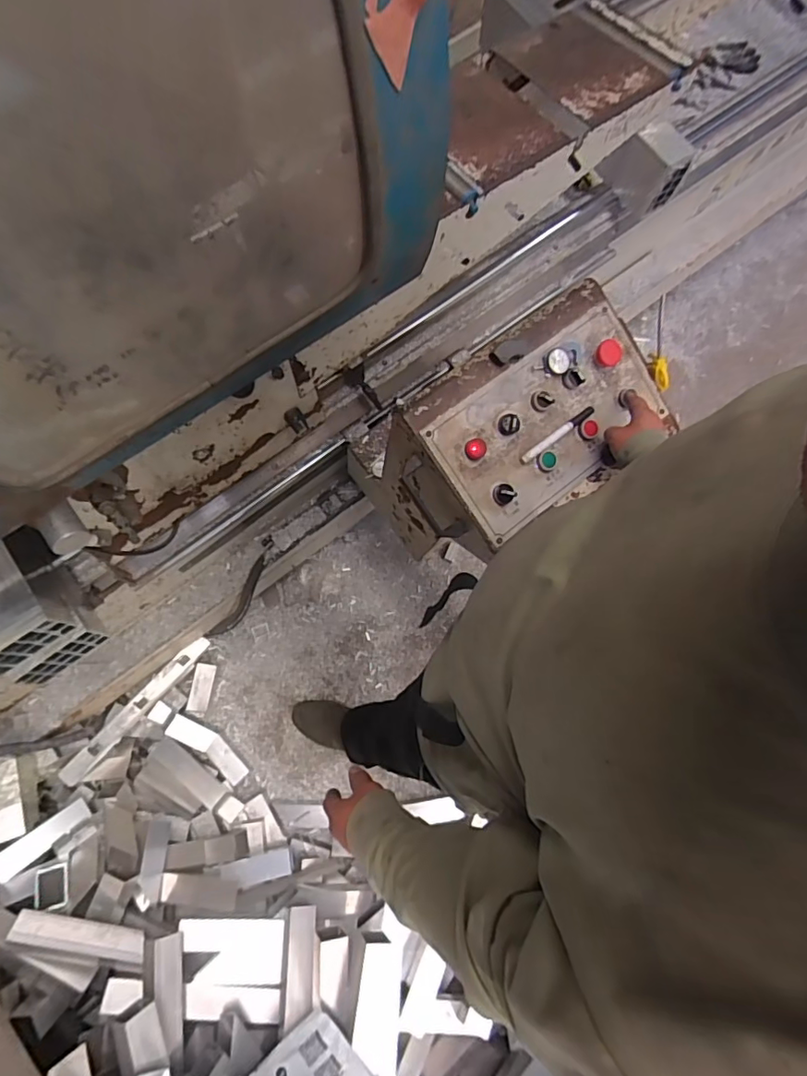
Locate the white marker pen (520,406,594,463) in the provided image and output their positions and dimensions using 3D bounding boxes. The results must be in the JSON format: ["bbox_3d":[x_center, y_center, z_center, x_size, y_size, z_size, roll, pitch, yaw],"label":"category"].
[{"bbox_3d":[0.225,-0.152,0.757,0.139,0.011,0.015,-37,78,-11],"label":"white marker pen"}]

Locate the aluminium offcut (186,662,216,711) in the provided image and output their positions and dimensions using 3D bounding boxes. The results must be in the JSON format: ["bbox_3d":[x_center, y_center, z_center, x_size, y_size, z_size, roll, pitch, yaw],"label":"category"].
[{"bbox_3d":[-0.510,0.376,1.318,0.051,0.021,0.112,10,74,2],"label":"aluminium offcut"}]

